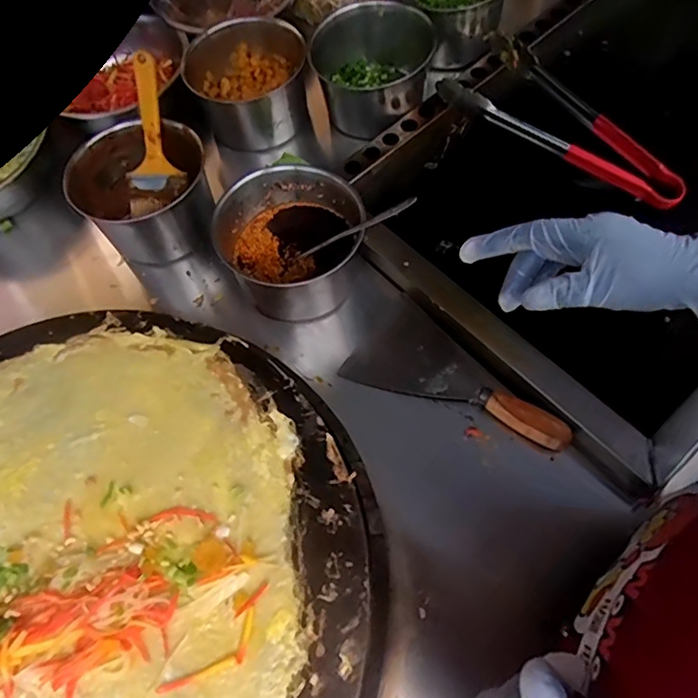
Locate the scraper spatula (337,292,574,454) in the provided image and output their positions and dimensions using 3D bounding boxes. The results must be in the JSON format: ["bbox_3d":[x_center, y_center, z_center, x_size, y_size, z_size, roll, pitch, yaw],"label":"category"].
[{"bbox_3d":[0.103,0.032,0.530,0.208,0.033,0.110,34,70,17],"label":"scraper spatula"}]

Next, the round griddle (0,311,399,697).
[{"bbox_3d":[-0.193,0.167,0.385,0.432,0.031,0.404,-1,64,2],"label":"round griddle"}]

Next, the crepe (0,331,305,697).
[{"bbox_3d":[-0.202,0.153,0.378,0.334,0.009,0.352,-1,64,2],"label":"crepe"}]

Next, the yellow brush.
[{"bbox_3d":[-0.214,-0.244,0.595,0.055,0.137,0.012,5,23,5],"label":"yellow brush"}]

